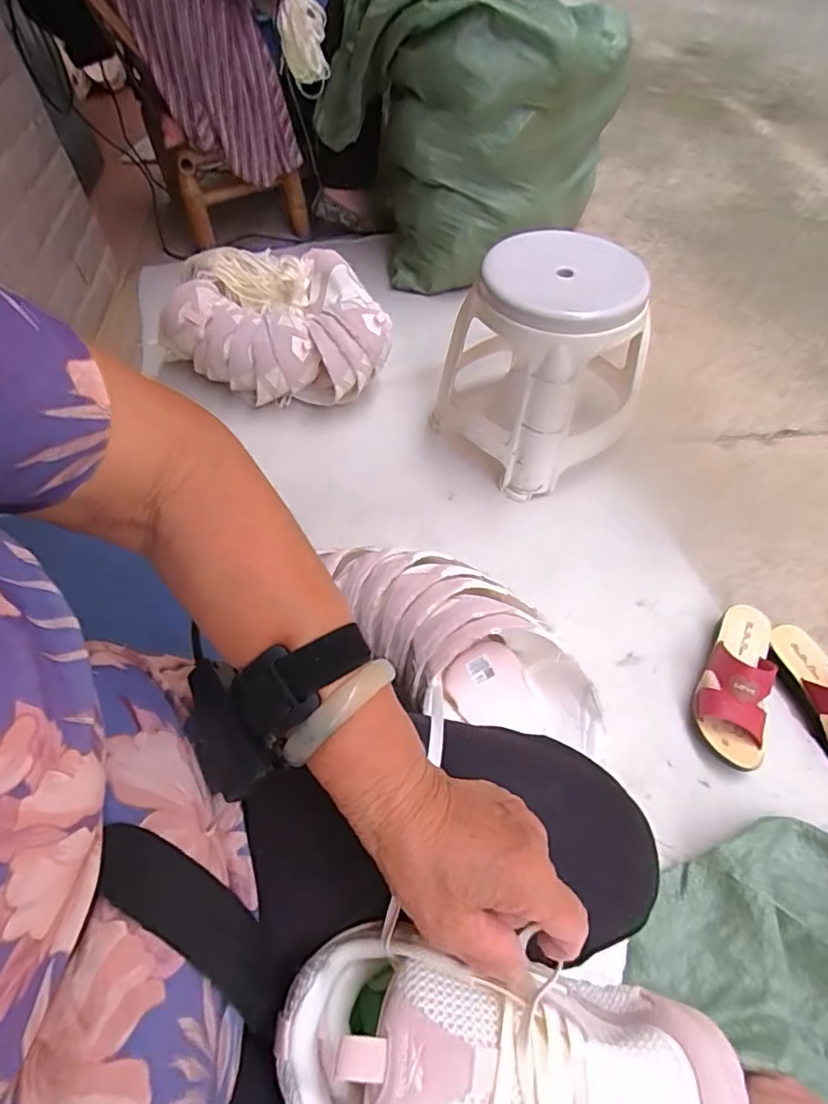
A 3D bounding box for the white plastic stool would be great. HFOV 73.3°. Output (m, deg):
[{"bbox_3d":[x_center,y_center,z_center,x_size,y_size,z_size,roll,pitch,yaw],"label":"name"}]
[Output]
[{"bbox_3d":[0.210,-0.311,0.935,0.250,0.317,0.304,-35,62,-22],"label":"white plastic stool"}]

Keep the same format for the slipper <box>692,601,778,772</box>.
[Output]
[{"bbox_3d":[0.429,0.161,0.733,0.081,0.078,0.223,20,57,13],"label":"slipper"}]

